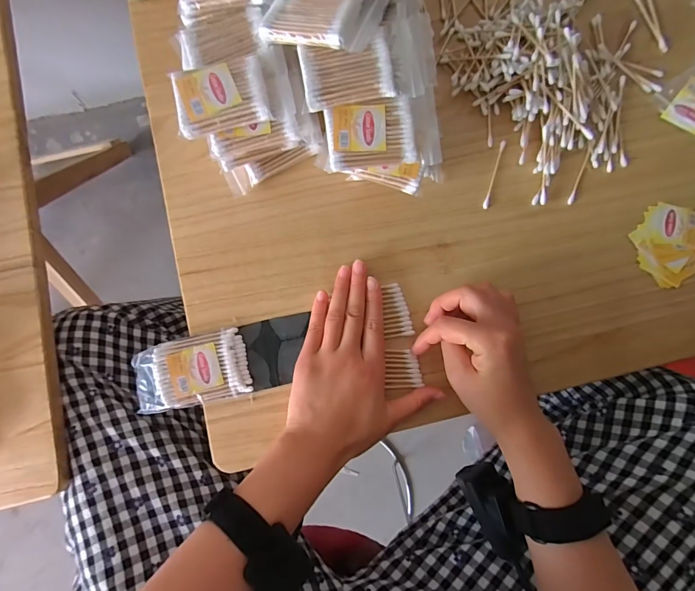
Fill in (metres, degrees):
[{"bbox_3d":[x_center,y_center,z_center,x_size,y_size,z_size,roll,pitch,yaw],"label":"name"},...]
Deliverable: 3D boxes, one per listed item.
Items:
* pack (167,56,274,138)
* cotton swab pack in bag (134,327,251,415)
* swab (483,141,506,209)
[{"bbox_3d":[-0.100,-0.158,0.289,0.072,0.017,0.052,-13,83,-2],"label":"pack"},{"bbox_3d":[-0.141,0.068,0.330,0.098,0.014,0.061,-12,84,-2],"label":"cotton swab pack in bag"},{"bbox_3d":[0.143,-0.118,0.351,0.006,0.004,0.071,17,84,1],"label":"swab"}]

